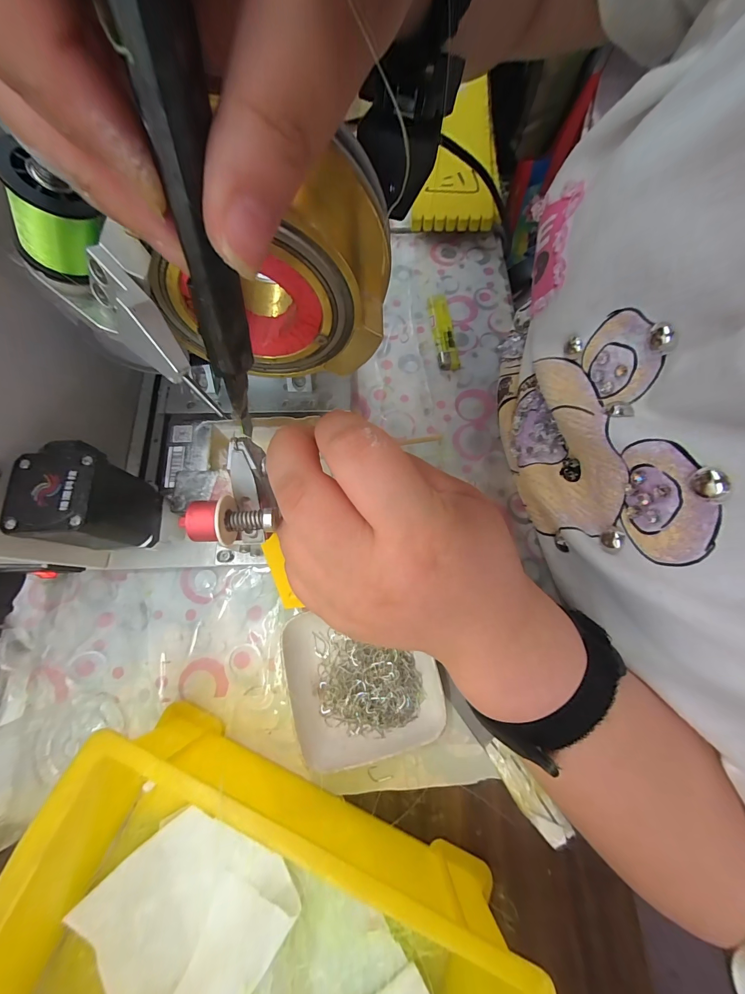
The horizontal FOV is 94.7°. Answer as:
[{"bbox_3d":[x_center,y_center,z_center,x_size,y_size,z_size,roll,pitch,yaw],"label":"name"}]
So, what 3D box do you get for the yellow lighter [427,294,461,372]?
[{"bbox_3d":[0.066,-0.158,0.324,0.020,0.010,0.084,-7,74,-3],"label":"yellow lighter"}]

